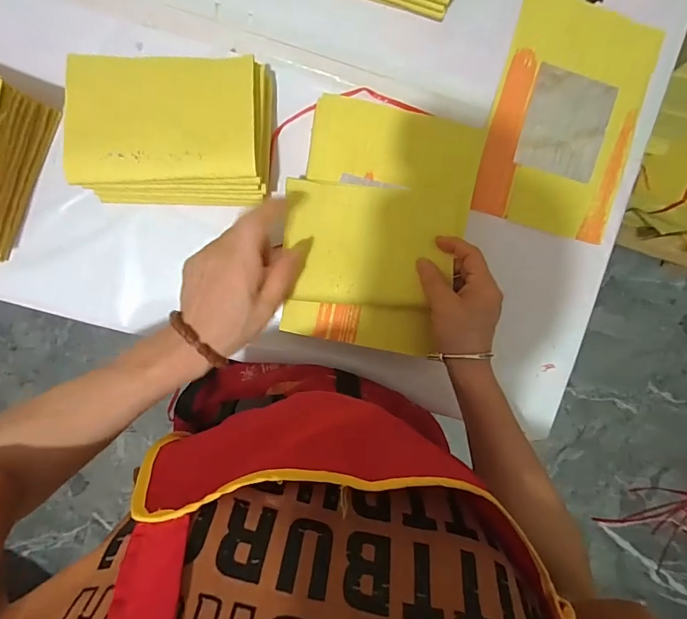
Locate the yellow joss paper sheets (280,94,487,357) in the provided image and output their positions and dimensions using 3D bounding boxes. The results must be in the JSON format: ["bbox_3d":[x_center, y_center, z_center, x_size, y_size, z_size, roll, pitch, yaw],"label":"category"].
[{"bbox_3d":[0.032,-0.078,0.406,0.161,0.044,0.224,14,94,-5],"label":"yellow joss paper sheets"}]

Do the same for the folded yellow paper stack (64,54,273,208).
[{"bbox_3d":[-0.151,-0.158,0.393,0.166,0.093,0.123,1,95,-4],"label":"folded yellow paper stack"}]

